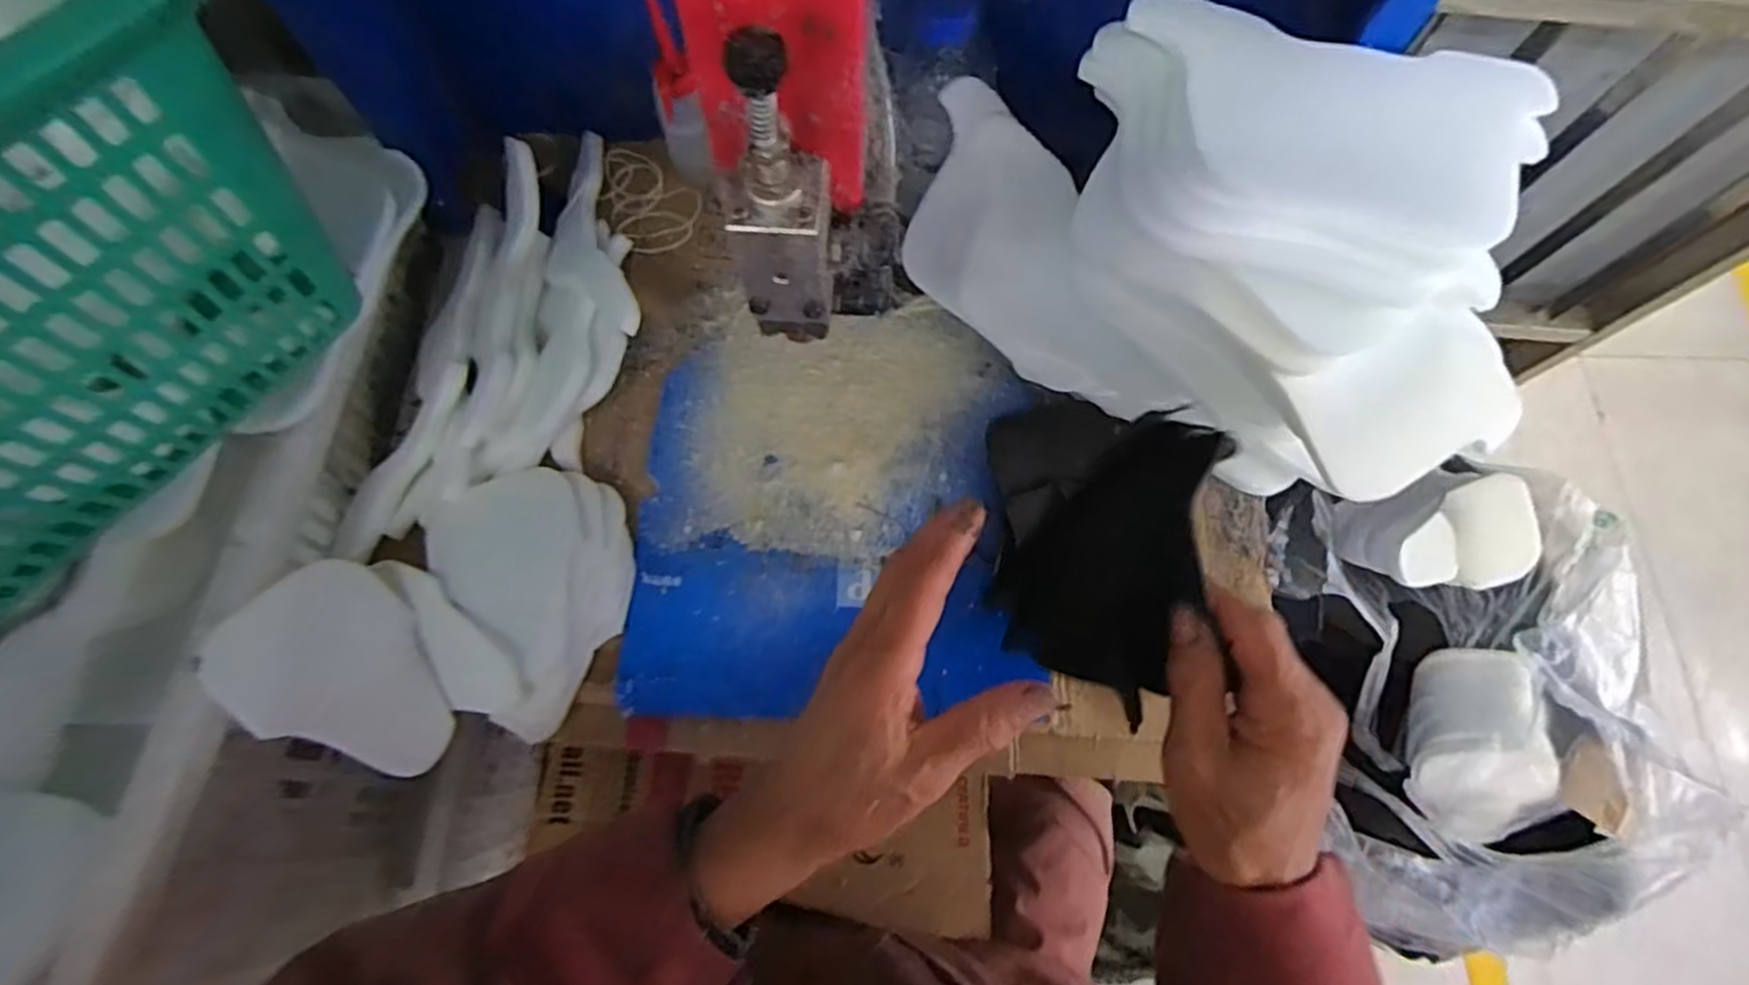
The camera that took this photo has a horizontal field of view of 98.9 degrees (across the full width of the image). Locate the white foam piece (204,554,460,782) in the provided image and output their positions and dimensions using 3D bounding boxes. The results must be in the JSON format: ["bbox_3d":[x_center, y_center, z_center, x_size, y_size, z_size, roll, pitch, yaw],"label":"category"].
[{"bbox_3d":[-0.331,0.120,0.476,0.143,0.011,0.101,57,46,-18],"label":"white foam piece"}]

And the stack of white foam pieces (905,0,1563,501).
[{"bbox_3d":[0.217,-0.139,0.491,0.373,0.181,0.253,9,72,0],"label":"stack of white foam pieces"}]

